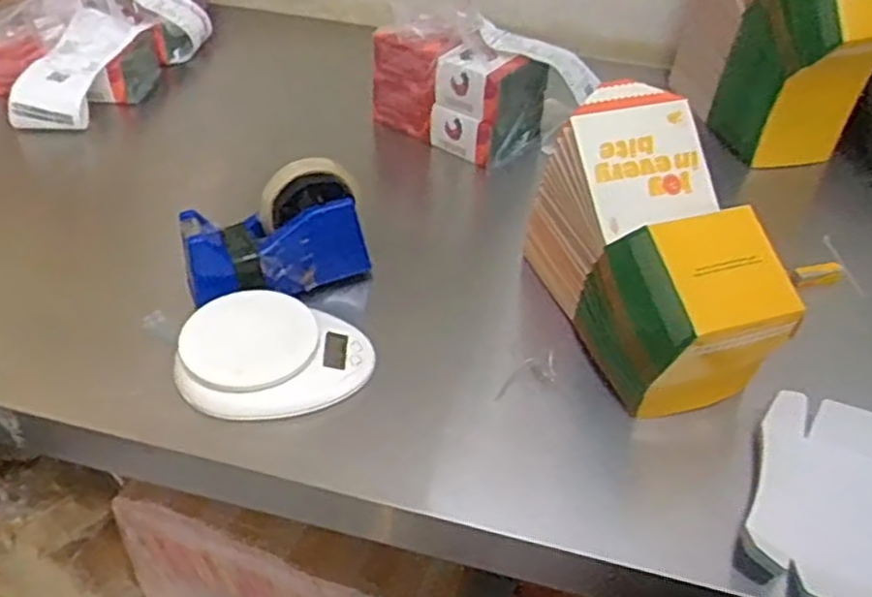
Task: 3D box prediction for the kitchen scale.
[{"bbox_3d":[-0.127,0.044,0.601,0.150,0.037,0.108,1,42,-2],"label":"kitchen scale"}]

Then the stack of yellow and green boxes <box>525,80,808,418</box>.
[{"bbox_3d":[0.176,-0.040,0.600,0.111,0.171,0.225,-11,43,-14],"label":"stack of yellow and green boxes"}]

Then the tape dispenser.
[{"bbox_3d":[-0.140,-0.057,0.660,0.162,0.098,0.068,-18,46,-21],"label":"tape dispenser"}]

